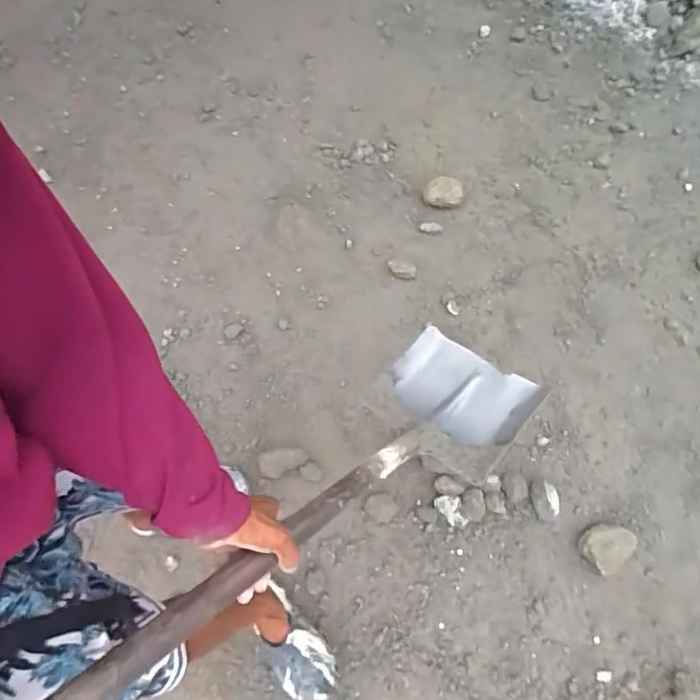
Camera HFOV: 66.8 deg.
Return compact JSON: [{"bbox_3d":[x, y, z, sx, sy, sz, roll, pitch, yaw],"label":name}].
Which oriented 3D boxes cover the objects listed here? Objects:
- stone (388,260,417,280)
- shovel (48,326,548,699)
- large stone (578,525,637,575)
[{"bbox_3d":[0.137,-0.213,1.402,0.078,0.024,0.048,25,71,12],"label":"stone"},{"bbox_3d":[-0.050,0.178,0.599,0.217,0.109,0.904,44,39,18],"label":"shovel"},{"bbox_3d":[0.539,0.414,1.116,0.111,0.070,0.091,-37,73,-9],"label":"large stone"}]

